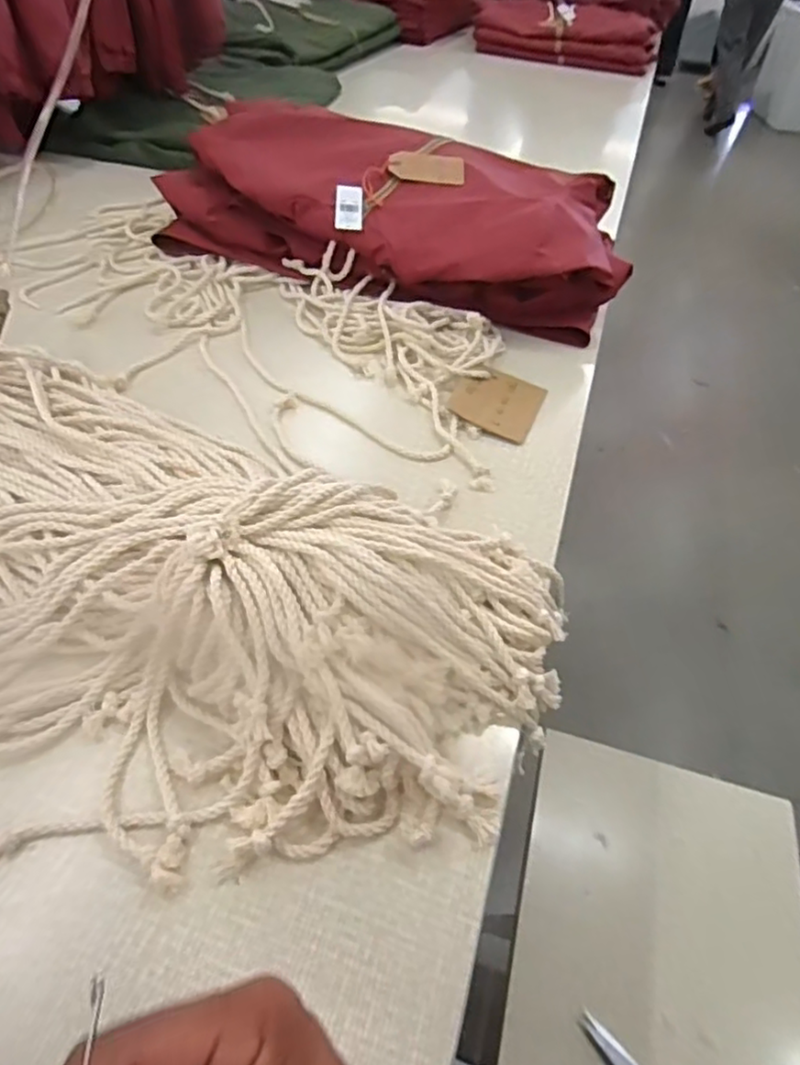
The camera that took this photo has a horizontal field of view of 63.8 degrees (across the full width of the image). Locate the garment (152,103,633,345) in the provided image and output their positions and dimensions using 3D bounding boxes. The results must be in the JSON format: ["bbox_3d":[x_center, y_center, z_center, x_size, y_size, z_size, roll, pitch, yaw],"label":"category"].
[{"bbox_3d":[0.003,-0.435,0.859,0.576,0.123,0.265,18,48,11],"label":"garment"}]

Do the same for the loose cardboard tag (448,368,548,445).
[{"bbox_3d":[0.105,-0.143,0.704,0.091,0.006,0.105,26,51,5],"label":"loose cardboard tag"}]

